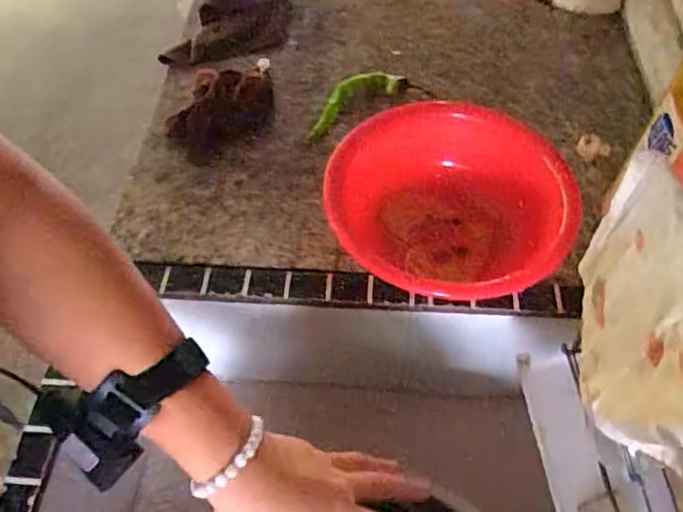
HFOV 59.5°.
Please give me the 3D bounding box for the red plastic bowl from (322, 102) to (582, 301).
[{"bbox_3d":[0.109,-0.055,0.593,0.240,0.070,0.206,-38,63,-21],"label":"red plastic bowl"}]

